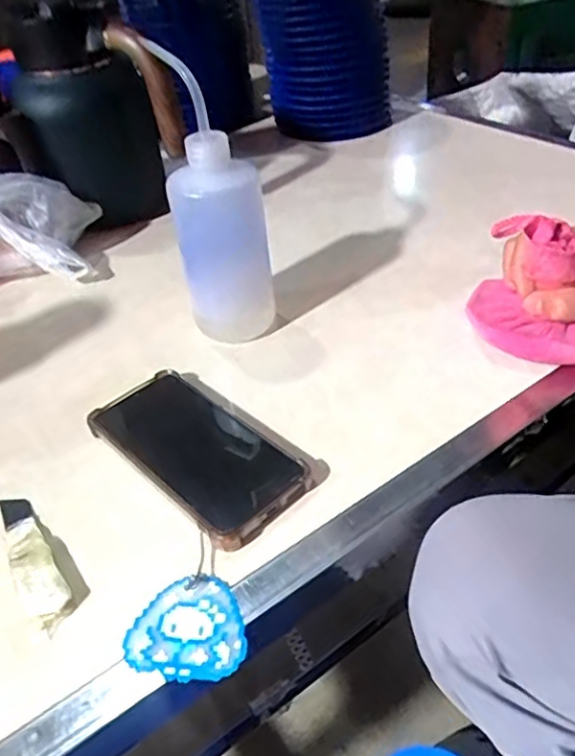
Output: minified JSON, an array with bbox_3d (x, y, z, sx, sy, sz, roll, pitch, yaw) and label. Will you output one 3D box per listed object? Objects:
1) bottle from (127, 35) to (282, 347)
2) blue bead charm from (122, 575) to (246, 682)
[{"bbox_3d":[-0.052,-0.126,0.474,0.072,0.214,0.082,-8,40,-1],"label":"bottle"},{"bbox_3d":[-0.054,0.132,0.329,0.060,0.006,0.054,-5,40,2],"label":"blue bead charm"}]

